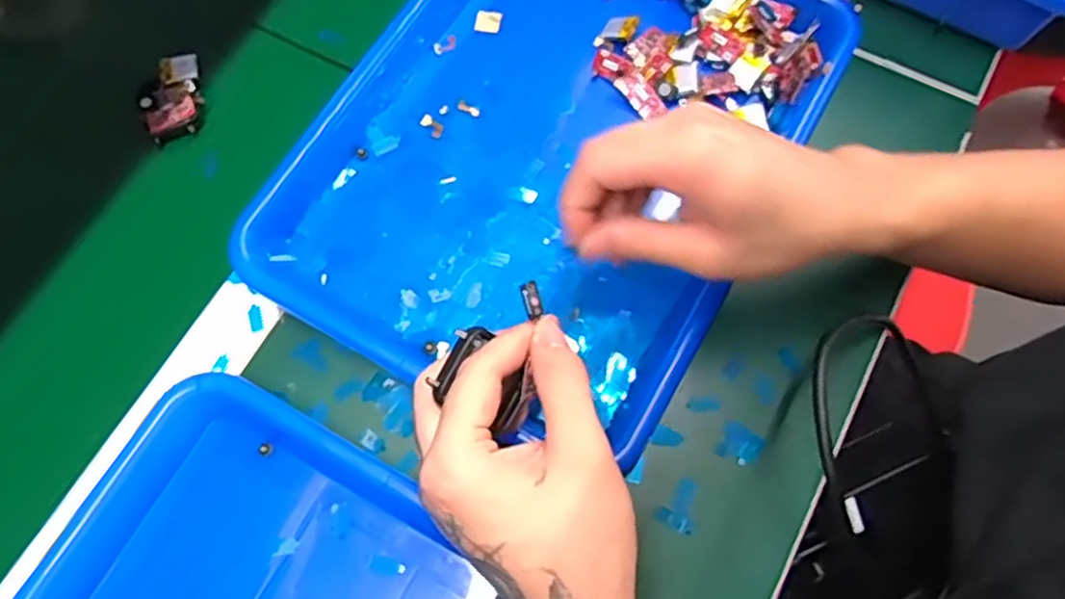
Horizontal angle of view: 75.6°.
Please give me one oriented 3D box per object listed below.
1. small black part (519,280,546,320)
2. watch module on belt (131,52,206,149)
[{"bbox_3d":[0.000,0.000,0.282,0.007,0.004,0.015,-15,87,-4],"label":"small black part"},{"bbox_3d":[-0.229,-0.129,0.439,0.052,0.014,0.045,-40,75,-11],"label":"watch module on belt"}]

